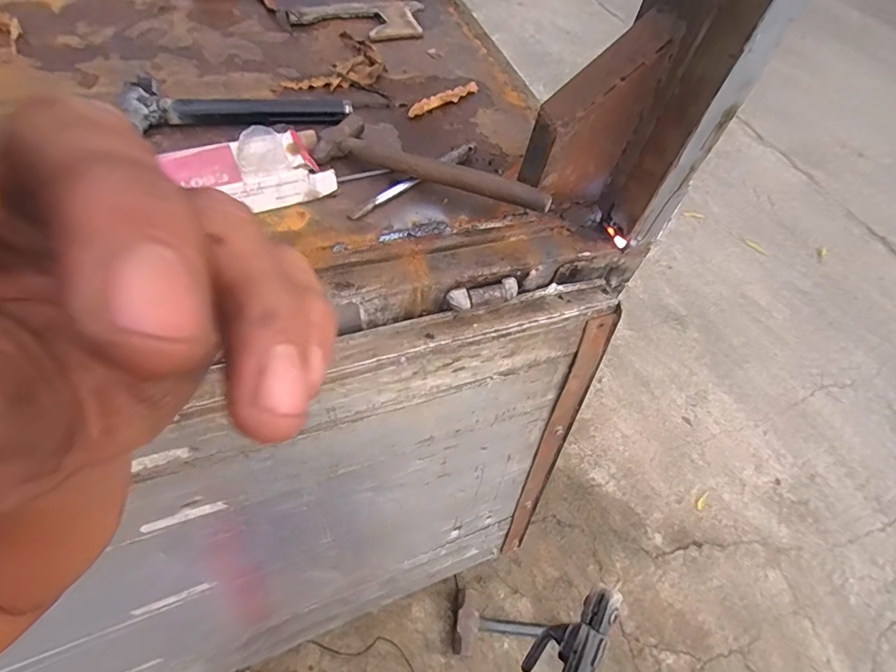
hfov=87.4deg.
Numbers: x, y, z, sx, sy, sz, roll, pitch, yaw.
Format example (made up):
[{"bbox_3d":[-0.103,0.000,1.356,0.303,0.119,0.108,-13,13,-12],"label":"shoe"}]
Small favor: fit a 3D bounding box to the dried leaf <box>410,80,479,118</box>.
[{"bbox_3d":[-0.007,-0.342,0.675,0.124,0.010,0.025,-29,65,-25],"label":"dried leaf"}]

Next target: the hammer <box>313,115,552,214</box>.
[{"bbox_3d":[-0.015,-0.202,0.555,0.281,0.050,0.082,19,56,4],"label":"hammer"}]

